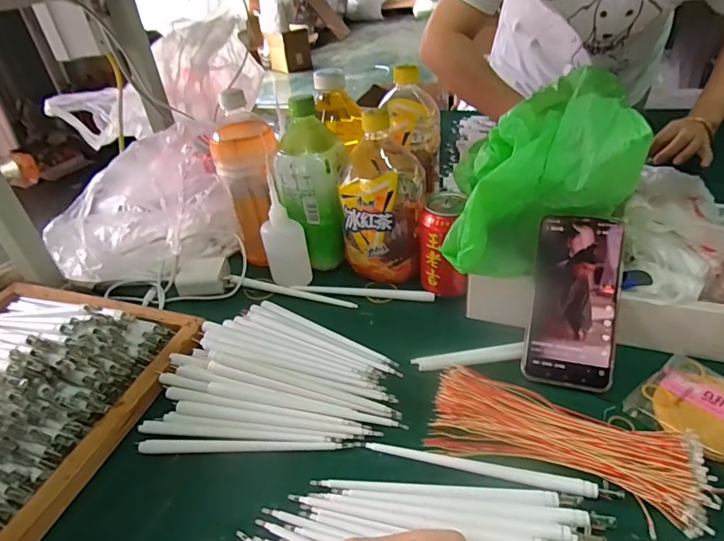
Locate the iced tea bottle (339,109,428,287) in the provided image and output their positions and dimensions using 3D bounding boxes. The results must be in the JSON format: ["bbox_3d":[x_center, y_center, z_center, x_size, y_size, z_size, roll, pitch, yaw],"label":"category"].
[{"bbox_3d":[0.023,-0.090,0.553,0.093,0.191,0.103,-6,37,2],"label":"iced tea bottle"}]

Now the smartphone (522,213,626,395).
[{"bbox_3d":[0.201,0.027,0.436,0.075,0.007,0.160,8,83,20],"label":"smartphone"}]

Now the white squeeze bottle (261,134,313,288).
[{"bbox_3d":[-0.100,-0.055,0.563,0.051,0.155,0.052,-15,38,-10],"label":"white squeeze bottle"}]

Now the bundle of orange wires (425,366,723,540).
[{"bbox_3d":[0.166,0.135,0.373,0.220,0.018,0.077,13,42,25],"label":"bundle of orange wires"}]

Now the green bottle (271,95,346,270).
[{"bbox_3d":[-0.058,-0.101,0.568,0.079,0.195,0.070,-1,38,9],"label":"green bottle"}]

